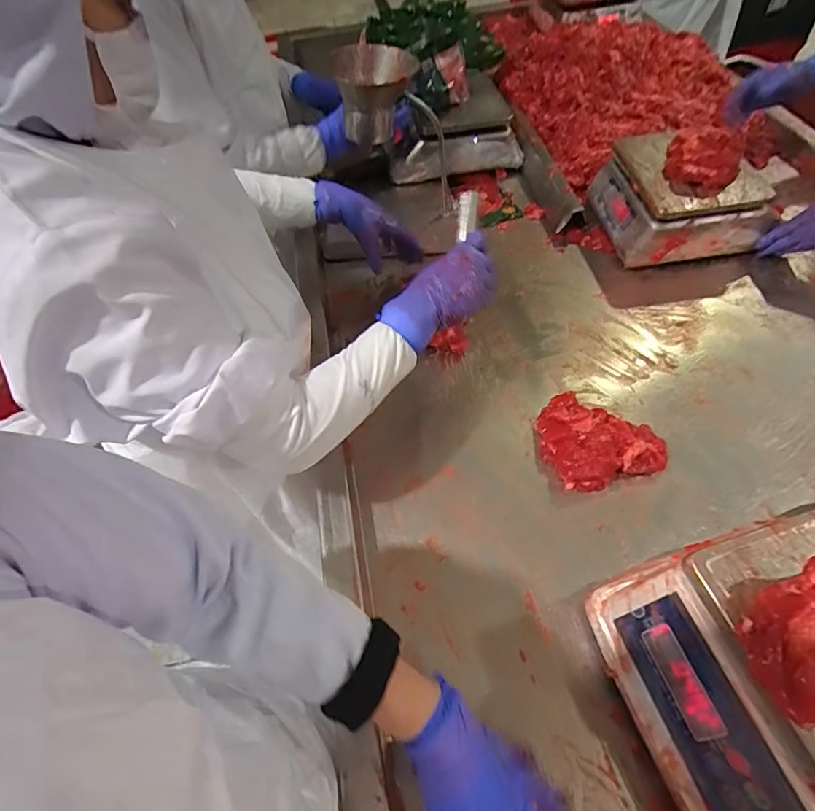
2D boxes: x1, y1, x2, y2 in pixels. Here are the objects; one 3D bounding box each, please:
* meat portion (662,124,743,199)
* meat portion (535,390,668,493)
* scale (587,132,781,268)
[{"bbox_3d":[0.466,-0.387,0.771,0.105,0.066,0.103,20,59,19],"label":"meat portion"},{"bbox_3d":[0.246,0.034,0.637,0.146,0.039,0.129,-16,54,-5],"label":"meat portion"},{"bbox_3d":[0.469,-0.364,0.849,0.240,0.112,0.226,-8,54,1],"label":"scale"}]

